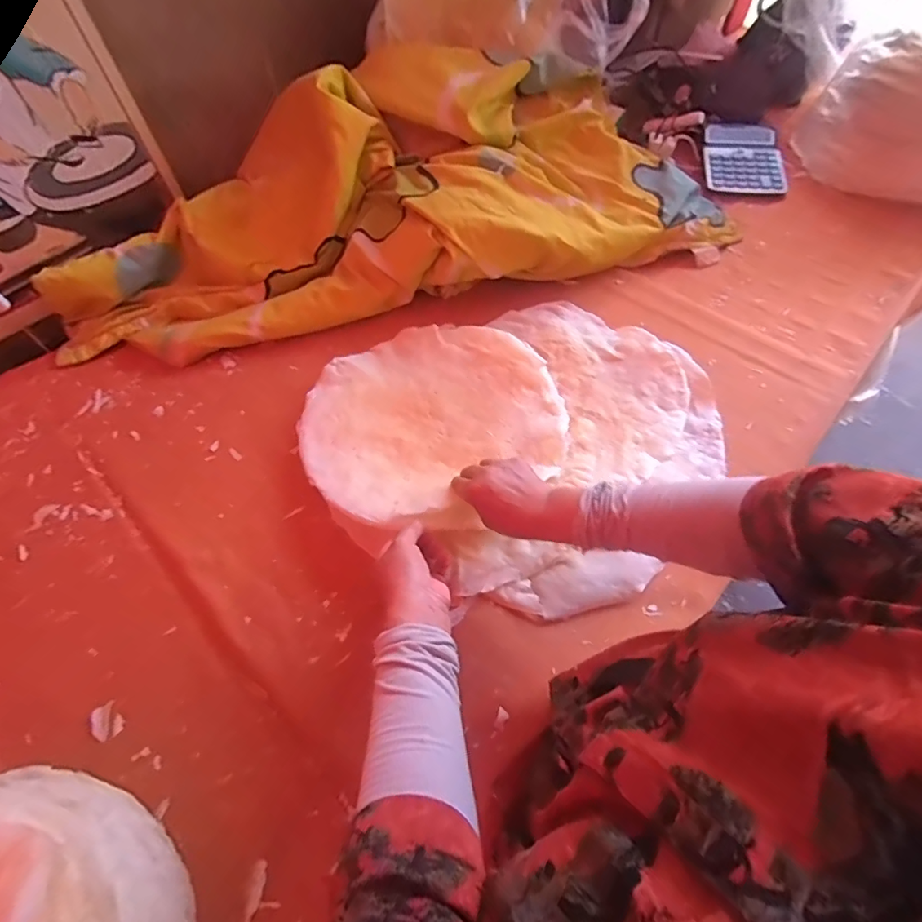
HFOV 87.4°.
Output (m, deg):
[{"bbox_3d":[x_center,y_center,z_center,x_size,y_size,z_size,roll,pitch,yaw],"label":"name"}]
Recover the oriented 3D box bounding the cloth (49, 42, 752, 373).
[{"bbox_3d":[-0.123,-0.448,0.802,1.085,0.226,0.384,-12,59,-5],"label":"cloth"}]

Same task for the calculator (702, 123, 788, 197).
[{"bbox_3d":[0.582,-0.620,0.983,0.150,0.045,0.181,6,59,6],"label":"calculator"}]

